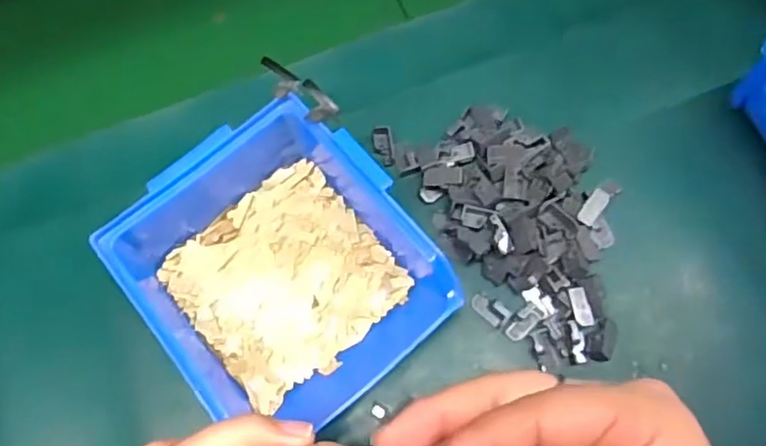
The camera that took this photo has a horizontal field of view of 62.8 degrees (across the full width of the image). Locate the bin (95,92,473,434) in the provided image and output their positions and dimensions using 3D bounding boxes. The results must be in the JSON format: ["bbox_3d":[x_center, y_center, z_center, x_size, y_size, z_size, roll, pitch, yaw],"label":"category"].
[{"bbox_3d":[-0.047,0.025,0.316,0.122,0.067,0.137,-39,74,-11],"label":"bin"}]

